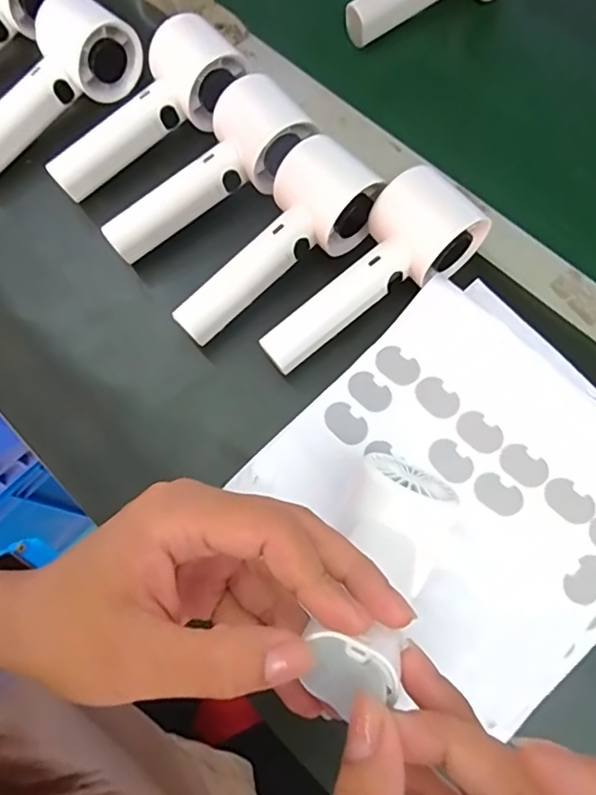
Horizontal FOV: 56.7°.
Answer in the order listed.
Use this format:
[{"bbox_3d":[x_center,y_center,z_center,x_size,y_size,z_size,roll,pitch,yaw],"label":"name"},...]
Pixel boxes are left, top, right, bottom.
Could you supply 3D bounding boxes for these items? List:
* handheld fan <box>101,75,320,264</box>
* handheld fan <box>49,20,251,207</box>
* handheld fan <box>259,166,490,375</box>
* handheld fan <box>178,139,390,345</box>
[{"bbox_3d":[-0.068,-0.152,0.380,0.150,0.061,0.061,-30,72,-8],"label":"handheld fan"},{"bbox_3d":[-0.115,-0.207,0.398,0.152,0.057,0.058,-30,73,-8],"label":"handheld fan"},{"bbox_3d":[0.042,-0.076,0.344,0.153,0.064,0.055,-39,74,-10],"label":"handheld fan"},{"bbox_3d":[-0.022,-0.099,0.361,0.145,0.063,0.055,-36,73,-10],"label":"handheld fan"}]

